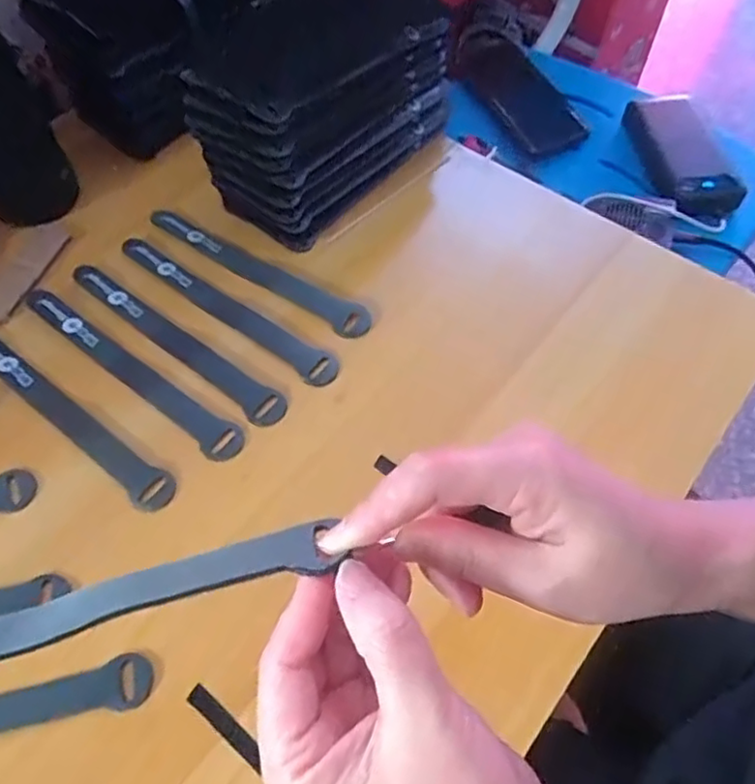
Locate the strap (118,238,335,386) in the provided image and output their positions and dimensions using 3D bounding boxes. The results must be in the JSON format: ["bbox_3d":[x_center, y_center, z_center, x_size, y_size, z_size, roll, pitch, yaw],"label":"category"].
[{"bbox_3d":[-0.110,-0.064,0.454,0.204,0.004,0.024,34,67,21],"label":"strap"}]

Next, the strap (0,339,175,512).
[{"bbox_3d":[-0.208,0.012,0.414,0.207,0.004,0.023,32,67,20],"label":"strap"}]

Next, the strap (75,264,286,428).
[{"bbox_3d":[-0.142,-0.038,0.441,0.203,0.005,0.023,36,66,19],"label":"strap"}]

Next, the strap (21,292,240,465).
[{"bbox_3d":[-0.167,-0.018,0.430,0.205,0.004,0.024,36,66,19],"label":"strap"}]

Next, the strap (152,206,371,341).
[{"bbox_3d":[-0.092,-0.093,0.468,0.206,0.005,0.023,30,66,19],"label":"strap"}]

